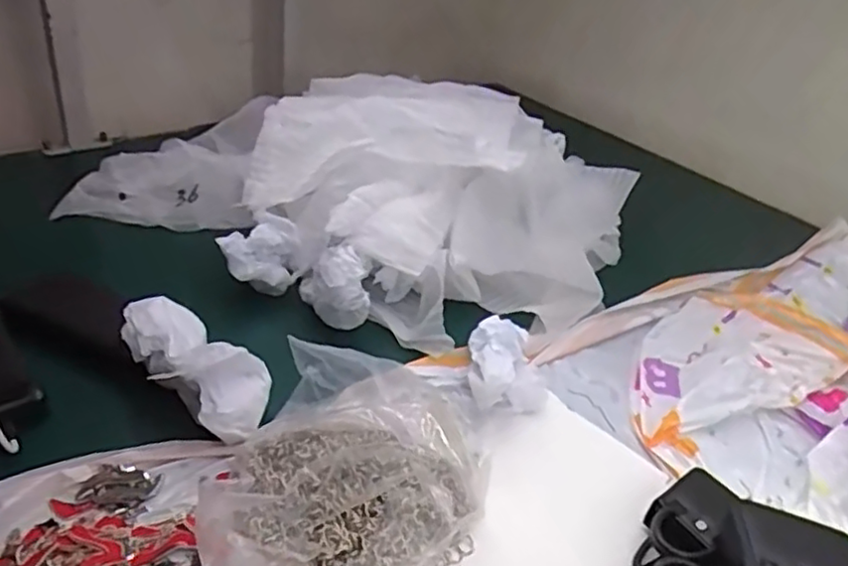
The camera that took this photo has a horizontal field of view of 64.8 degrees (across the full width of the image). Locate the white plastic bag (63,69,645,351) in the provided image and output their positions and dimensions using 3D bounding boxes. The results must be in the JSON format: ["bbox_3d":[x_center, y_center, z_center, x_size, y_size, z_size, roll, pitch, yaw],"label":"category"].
[{"bbox_3d":[-0.064,-0.137,0.796,0.577,0.163,0.426,24,37,25],"label":"white plastic bag"}]

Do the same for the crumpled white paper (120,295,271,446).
[{"bbox_3d":[-0.188,0.067,0.548,0.145,0.069,0.071,27,38,28],"label":"crumpled white paper"}]

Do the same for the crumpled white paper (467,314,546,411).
[{"bbox_3d":[0.077,0.075,0.600,0.070,0.051,0.104,7,33,1],"label":"crumpled white paper"}]

